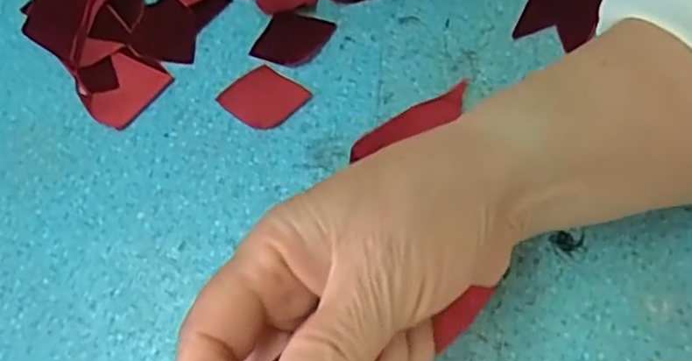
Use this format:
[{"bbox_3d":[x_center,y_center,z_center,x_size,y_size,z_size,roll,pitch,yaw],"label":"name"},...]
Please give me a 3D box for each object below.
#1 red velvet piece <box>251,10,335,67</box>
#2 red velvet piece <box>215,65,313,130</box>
[{"bbox_3d":[-0.028,-0.076,0.358,0.034,0.004,0.035,24,67,13],"label":"red velvet piece"},{"bbox_3d":[-0.042,-0.043,0.344,0.037,0.004,0.033,34,70,16],"label":"red velvet piece"}]

